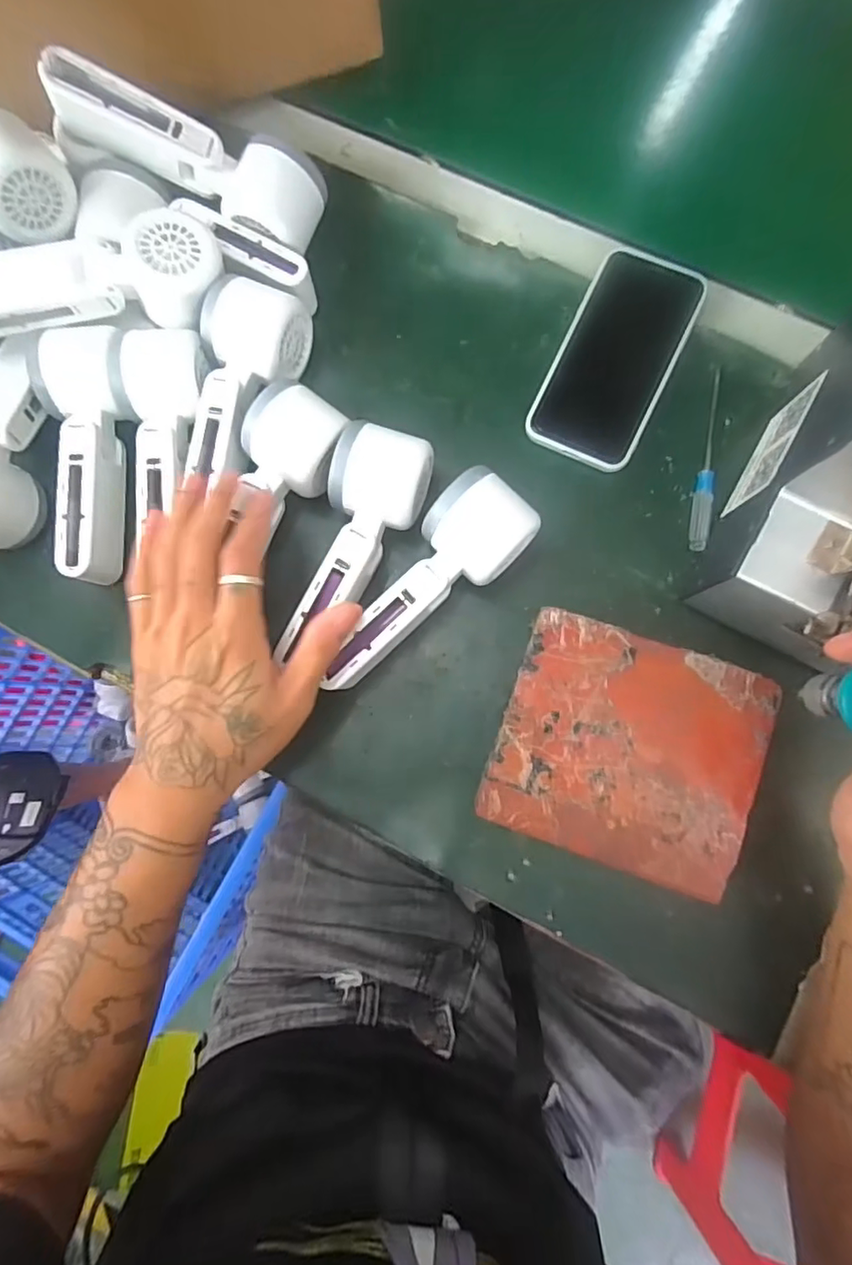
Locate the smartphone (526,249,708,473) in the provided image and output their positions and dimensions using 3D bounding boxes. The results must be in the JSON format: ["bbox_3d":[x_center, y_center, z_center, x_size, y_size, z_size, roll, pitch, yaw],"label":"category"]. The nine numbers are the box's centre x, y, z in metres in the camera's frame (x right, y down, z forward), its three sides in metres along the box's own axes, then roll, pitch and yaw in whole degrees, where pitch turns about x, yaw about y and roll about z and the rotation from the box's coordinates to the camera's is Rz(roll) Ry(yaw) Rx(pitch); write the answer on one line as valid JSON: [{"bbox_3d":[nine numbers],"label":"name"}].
[{"bbox_3d":[0.130,-0.185,0.388,0.075,0.012,0.149,25,90,10],"label":"smartphone"}]

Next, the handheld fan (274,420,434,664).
[{"bbox_3d":[-0.047,-0.056,0.362,0.053,0.043,0.148,25,89,5],"label":"handheld fan"}]

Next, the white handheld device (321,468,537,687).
[{"bbox_3d":[-0.002,-0.027,0.362,0.054,0.050,0.157,43,86,6],"label":"white handheld device"}]

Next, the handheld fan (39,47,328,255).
[{"bbox_3d":[-0.152,-0.307,0.371,0.168,0.047,0.054,18,84,-14],"label":"handheld fan"}]

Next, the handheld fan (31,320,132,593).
[{"bbox_3d":[-0.218,-0.115,0.373,0.054,0.045,0.162,-3,83,2],"label":"handheld fan"}]

